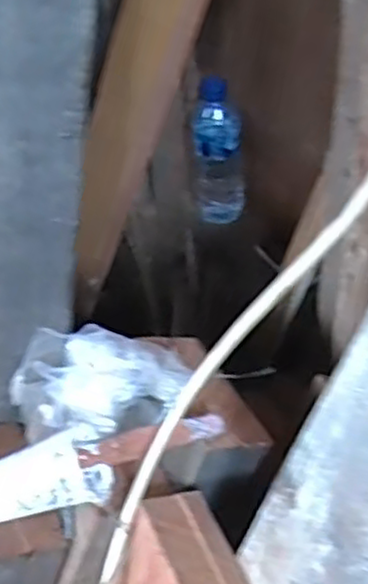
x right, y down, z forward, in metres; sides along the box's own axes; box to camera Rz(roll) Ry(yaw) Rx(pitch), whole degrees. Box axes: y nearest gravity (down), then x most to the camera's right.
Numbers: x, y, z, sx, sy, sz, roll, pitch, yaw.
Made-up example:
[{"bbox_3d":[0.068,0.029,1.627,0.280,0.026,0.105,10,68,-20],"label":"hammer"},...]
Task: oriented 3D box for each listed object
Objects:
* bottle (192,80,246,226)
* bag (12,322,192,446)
[{"bbox_3d":[0.051,-0.195,1.060,0.070,0.229,0.055,-3,45,3],"label":"bottle"},{"bbox_3d":[-0.072,0.079,0.613,0.148,0.065,0.079,-8,45,-3],"label":"bag"}]

